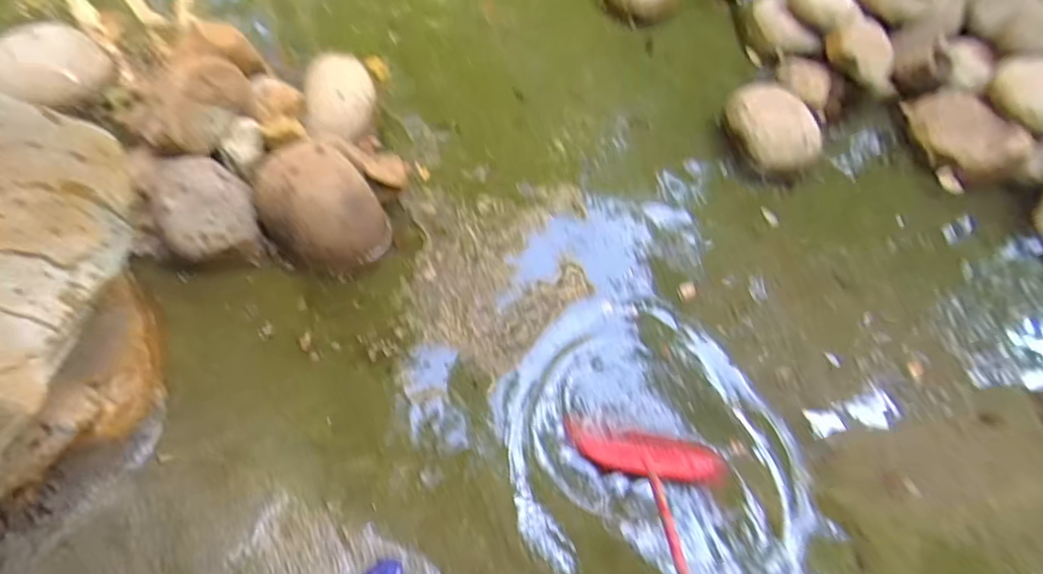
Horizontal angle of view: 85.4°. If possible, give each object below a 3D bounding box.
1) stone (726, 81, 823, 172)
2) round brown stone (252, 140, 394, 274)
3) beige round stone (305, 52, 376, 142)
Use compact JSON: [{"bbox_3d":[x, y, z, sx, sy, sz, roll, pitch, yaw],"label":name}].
[{"bbox_3d":[0.715,-0.471,1.586,0.140,0.209,0.264,-19,68,-14],"label":"stone"},{"bbox_3d":[-0.529,-0.220,1.478,0.299,0.167,0.340,-31,72,-17],"label":"round brown stone"},{"bbox_3d":[-0.537,-0.560,1.677,0.193,0.114,0.249,-6,65,-9],"label":"beige round stone"}]

